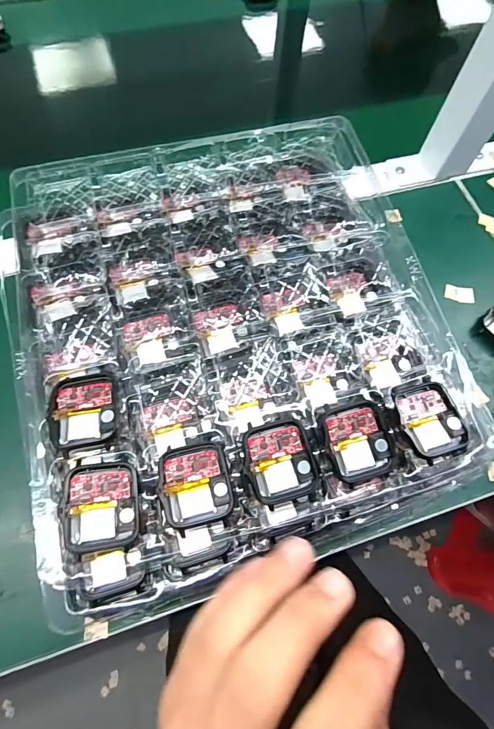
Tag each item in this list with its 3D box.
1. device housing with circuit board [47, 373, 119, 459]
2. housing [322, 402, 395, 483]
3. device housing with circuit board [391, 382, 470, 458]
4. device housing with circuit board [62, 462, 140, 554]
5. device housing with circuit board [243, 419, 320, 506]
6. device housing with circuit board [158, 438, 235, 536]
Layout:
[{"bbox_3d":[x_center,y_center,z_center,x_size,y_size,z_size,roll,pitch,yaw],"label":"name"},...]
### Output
[{"bbox_3d":[-0.093,0.027,0.226,0.038,0.009,0.047,-13,69,-8],"label":"device housing with circuit board"},{"bbox_3d":[0.065,0.045,0.228,0.035,0.005,0.043,-13,85,-8],"label":"housing"},{"bbox_3d":[0.111,0.034,0.243,0.035,0.014,0.045,-10,68,-7],"label":"device housing with circuit board"},{"bbox_3d":[-0.076,0.075,0.208,0.037,0.005,0.043,-3,75,-19],"label":"device housing with circuit board"},{"bbox_3d":[0.019,0.054,0.218,0.037,0.008,0.043,-13,69,-8],"label":"device housing with circuit board"},{"bbox_3d":[-0.027,0.065,0.216,0.038,0.007,0.044,-12,68,-8],"label":"device housing with circuit board"}]

